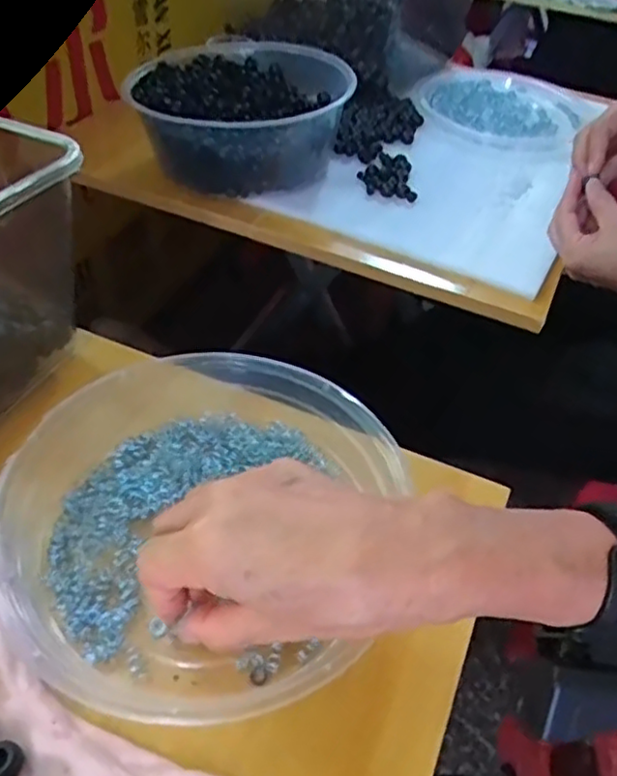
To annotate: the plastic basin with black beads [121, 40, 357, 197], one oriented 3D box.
[{"bbox_3d":[-0.072,-0.296,0.712,0.212,0.093,0.233,3,45,-3],"label":"plastic basin with black beads"}]

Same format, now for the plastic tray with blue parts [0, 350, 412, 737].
[{"bbox_3d":[-0.054,0.063,0.340,0.198,0.039,0.196,12,45,7],"label":"plastic tray with blue parts"}]

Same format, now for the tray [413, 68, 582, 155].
[{"bbox_3d":[0.259,-0.385,0.890,0.214,0.026,0.247,21,47,15],"label":"tray"}]

